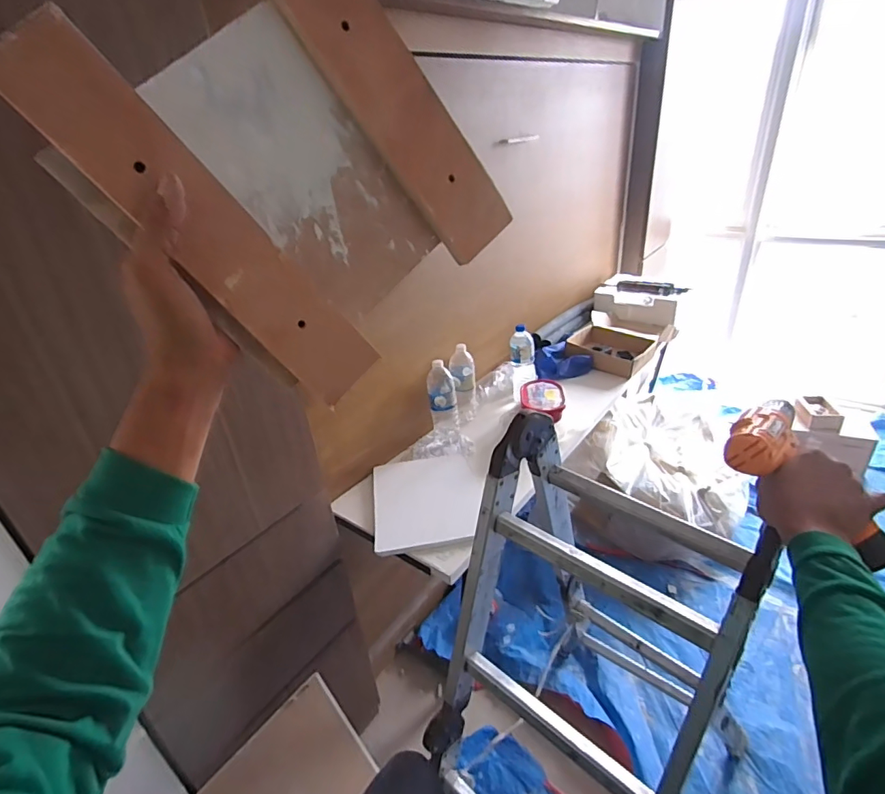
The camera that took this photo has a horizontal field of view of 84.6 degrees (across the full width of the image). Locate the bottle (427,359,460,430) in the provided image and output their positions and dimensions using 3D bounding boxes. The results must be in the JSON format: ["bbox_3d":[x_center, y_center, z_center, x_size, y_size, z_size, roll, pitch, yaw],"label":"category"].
[{"bbox_3d":[0.000,0.013,1.444,0.087,0.227,0.066,-5,29,1],"label":"bottle"}]

